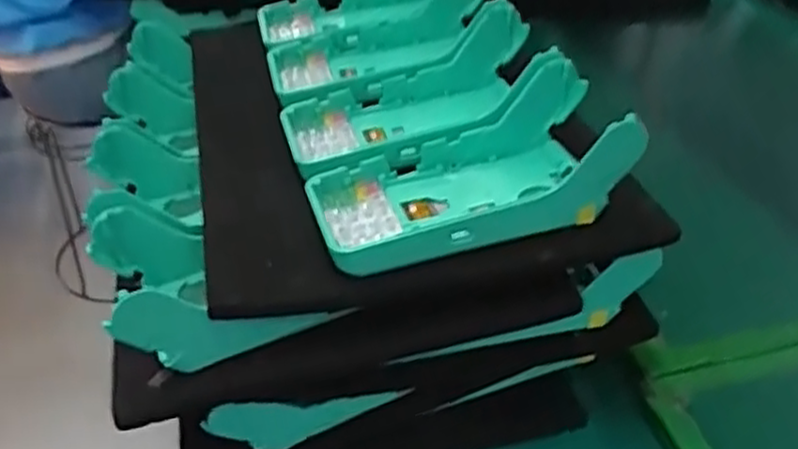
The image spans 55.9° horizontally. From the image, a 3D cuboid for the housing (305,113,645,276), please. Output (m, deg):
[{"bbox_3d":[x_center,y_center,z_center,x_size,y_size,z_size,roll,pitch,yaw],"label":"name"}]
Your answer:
[{"bbox_3d":[0.034,-0.032,0.405,0.164,0.056,0.083,-9,37,-12],"label":"housing"}]

